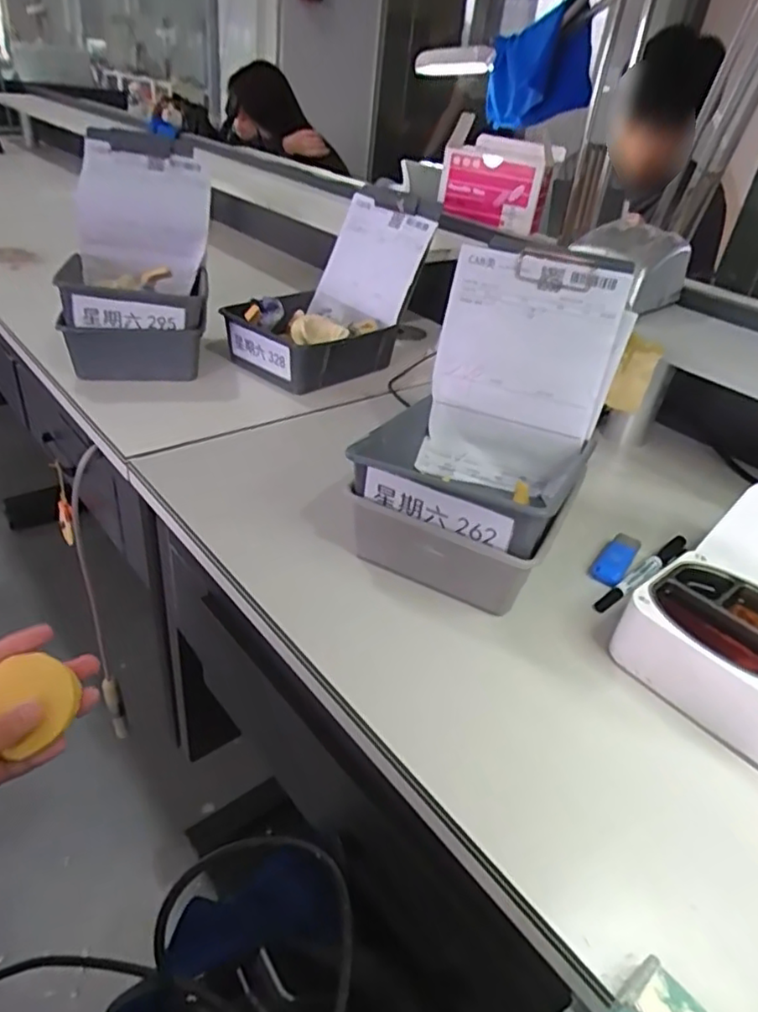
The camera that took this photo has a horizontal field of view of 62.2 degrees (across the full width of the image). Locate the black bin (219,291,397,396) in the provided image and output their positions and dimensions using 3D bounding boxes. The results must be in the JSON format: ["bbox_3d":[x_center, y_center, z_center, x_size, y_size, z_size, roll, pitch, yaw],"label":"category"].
[{"bbox_3d":[-0.085,-0.210,0.786,0.140,0.069,0.167,30,40,30],"label":"black bin"}]

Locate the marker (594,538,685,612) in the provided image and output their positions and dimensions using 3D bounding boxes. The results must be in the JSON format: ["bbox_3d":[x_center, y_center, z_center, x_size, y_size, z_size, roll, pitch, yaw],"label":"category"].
[{"bbox_3d":[0.221,0.054,0.521,0.137,0.012,0.015,-23,45,-37],"label":"marker"}]

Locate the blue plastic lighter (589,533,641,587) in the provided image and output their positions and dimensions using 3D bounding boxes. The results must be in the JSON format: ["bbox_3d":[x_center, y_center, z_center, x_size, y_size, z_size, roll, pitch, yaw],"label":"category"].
[{"bbox_3d":[0.200,0.044,0.530,0.024,0.014,0.062,27,39,26],"label":"blue plastic lighter"}]

